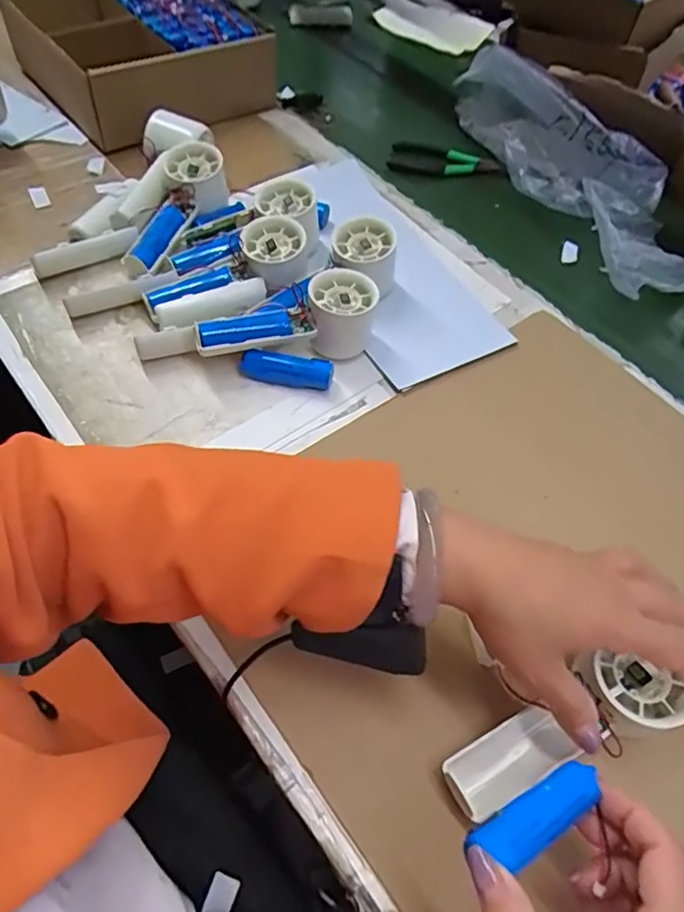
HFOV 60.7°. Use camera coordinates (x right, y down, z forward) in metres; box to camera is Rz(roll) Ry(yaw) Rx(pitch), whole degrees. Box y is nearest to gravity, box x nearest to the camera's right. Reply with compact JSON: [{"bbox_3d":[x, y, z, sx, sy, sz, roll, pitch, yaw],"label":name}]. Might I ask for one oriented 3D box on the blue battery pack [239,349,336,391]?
[{"bbox_3d":[-0.047,-0.071,0.486,0.076,0.021,0.018,10,56,1],"label":"blue battery pack"}]

